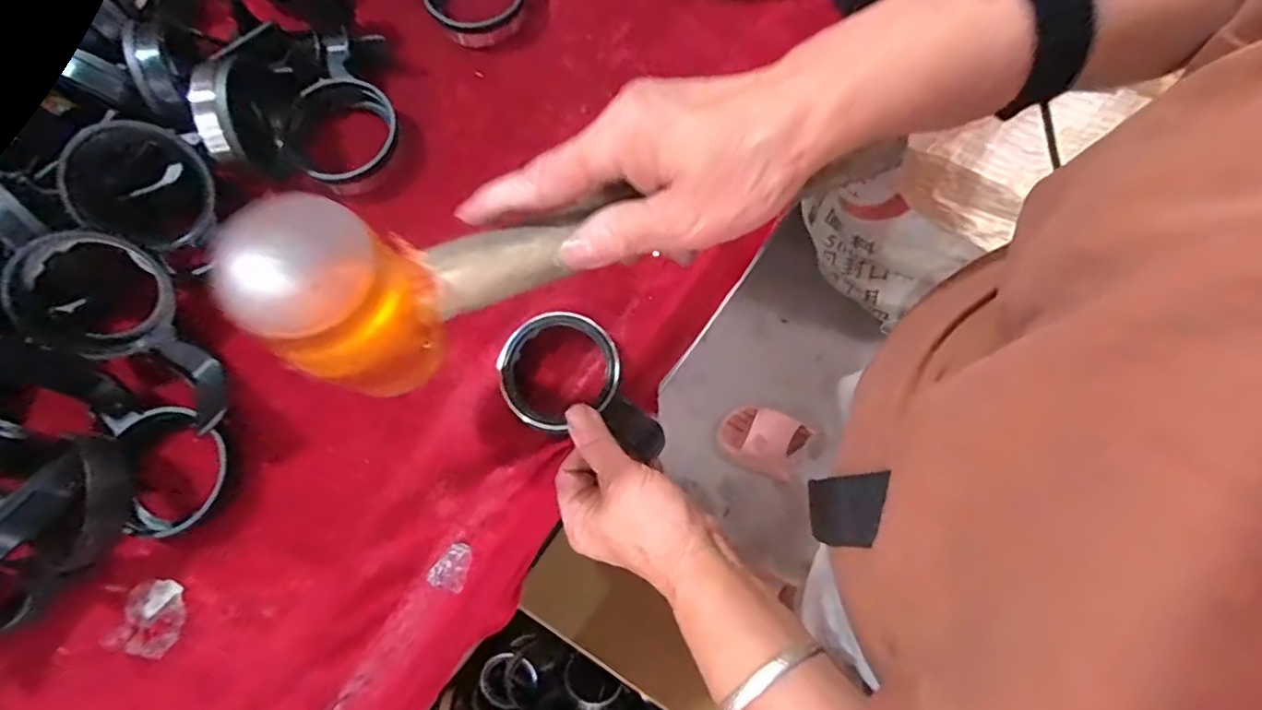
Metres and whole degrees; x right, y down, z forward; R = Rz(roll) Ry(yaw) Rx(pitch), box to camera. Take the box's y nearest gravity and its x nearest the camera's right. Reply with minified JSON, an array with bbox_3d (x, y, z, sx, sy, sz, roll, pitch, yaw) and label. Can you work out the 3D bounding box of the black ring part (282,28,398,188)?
[{"bbox_3d":[-0.190,-0.161,0.410,0.066,0.027,0.102,-14,77,-3],"label":"black ring part"}]

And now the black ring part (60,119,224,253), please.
[{"bbox_3d":[-0.280,-0.096,0.355,0.075,0.018,0.071,-6,97,-19],"label":"black ring part"}]

